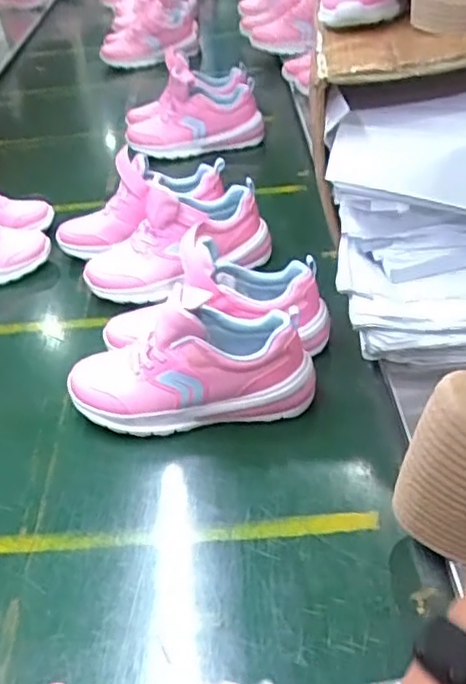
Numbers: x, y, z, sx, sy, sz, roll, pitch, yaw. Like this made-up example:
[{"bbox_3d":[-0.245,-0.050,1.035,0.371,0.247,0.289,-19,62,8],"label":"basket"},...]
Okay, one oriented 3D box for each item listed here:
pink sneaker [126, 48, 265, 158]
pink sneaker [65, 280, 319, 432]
[{"bbox_3d":[-0.071,-0.432,1.194,0.246,0.156,0.096,-1,38,7],"label":"pink sneaker"},{"bbox_3d":[-0.047,0.018,0.707,0.255,0.143,0.090,-8,39,-2],"label":"pink sneaker"}]

